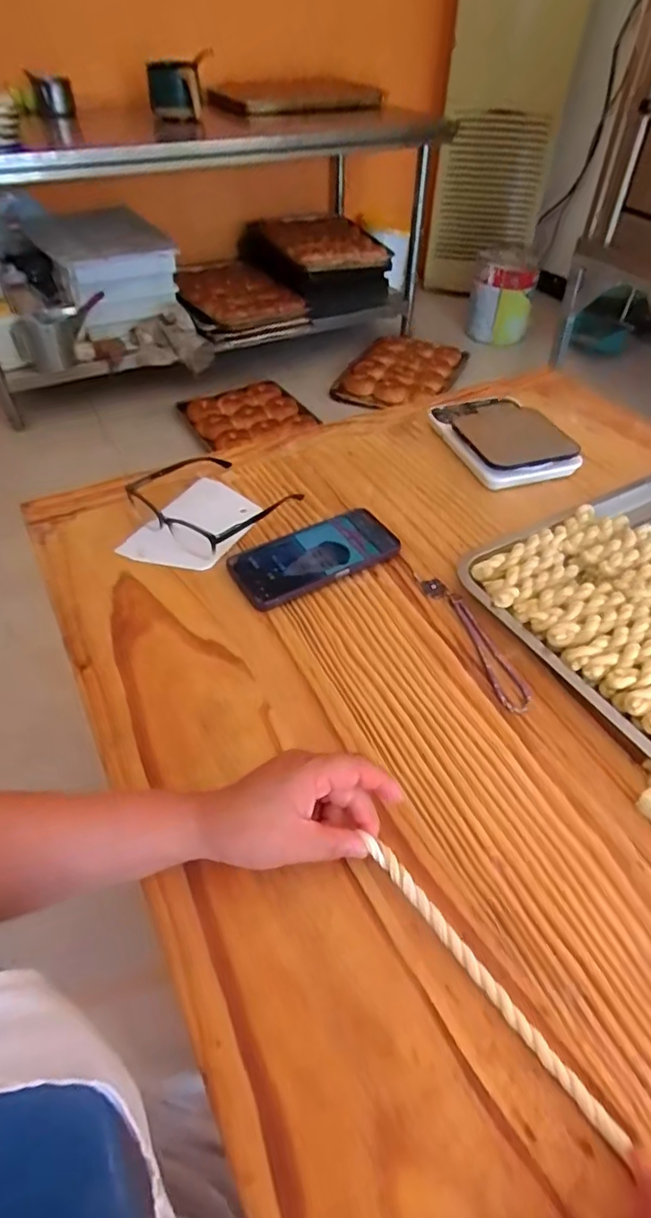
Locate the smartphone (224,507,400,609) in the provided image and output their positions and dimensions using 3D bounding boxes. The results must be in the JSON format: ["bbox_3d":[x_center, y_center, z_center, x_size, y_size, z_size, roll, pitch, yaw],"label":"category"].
[{"bbox_3d":[-0.007,-0.052,0.592,0.165,0.013,0.076,-22,53,-18],"label":"smartphone"}]

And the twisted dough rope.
[{"bbox_3d":[0.090,0.211,0.341,0.011,0.010,0.187,-33,59,-22],"label":"twisted dough rope"}]

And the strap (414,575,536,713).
[{"bbox_3d":[0.128,0.022,0.527,0.027,0.005,0.167,-15,49,-14],"label":"strap"}]

